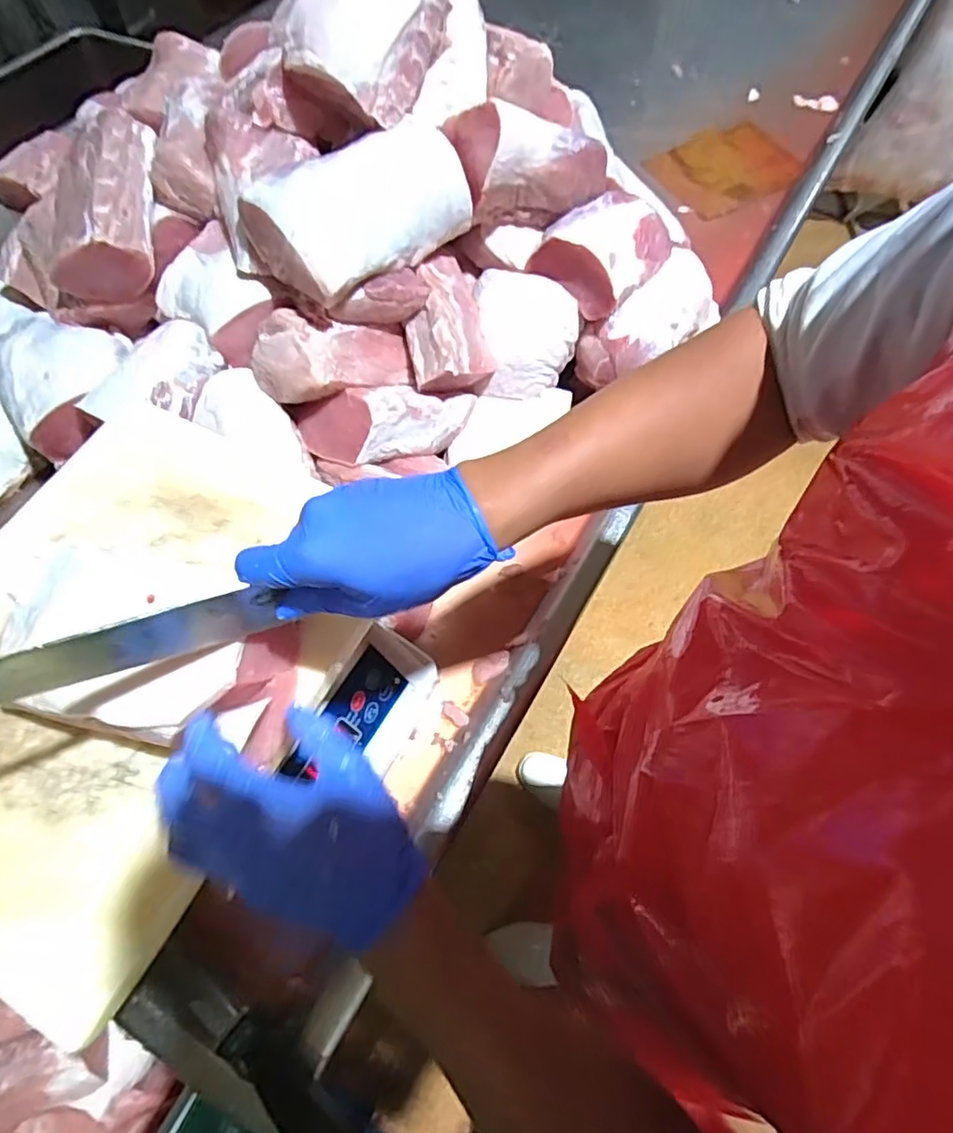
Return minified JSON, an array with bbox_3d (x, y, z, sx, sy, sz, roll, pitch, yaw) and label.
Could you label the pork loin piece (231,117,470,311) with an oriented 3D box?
[{"bbox_3d":[-0.113,-0.355,0.610,0.120,0.069,0.205,39,69,18],"label":"pork loin piece"}]

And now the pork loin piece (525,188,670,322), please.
[{"bbox_3d":[0.143,-0.360,0.692,0.118,0.060,0.147,34,68,17],"label":"pork loin piece"}]

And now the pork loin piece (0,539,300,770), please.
[{"bbox_3d":[-0.218,0.048,0.409,0.192,0.063,0.119,9,63,5],"label":"pork loin piece"}]

